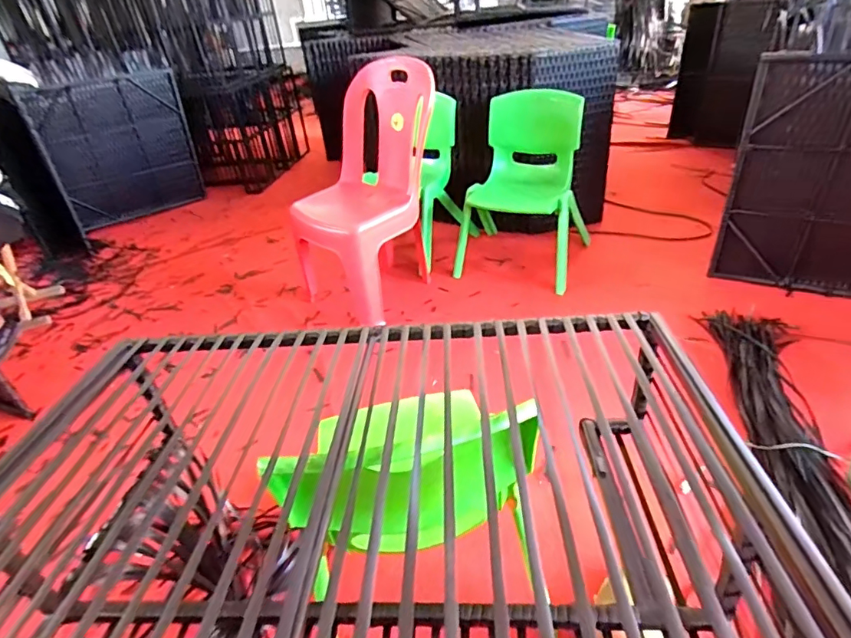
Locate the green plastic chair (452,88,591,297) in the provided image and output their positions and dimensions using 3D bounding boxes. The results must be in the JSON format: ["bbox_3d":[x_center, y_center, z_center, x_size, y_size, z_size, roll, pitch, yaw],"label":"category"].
[{"bbox_3d":[0.307,-0.401,1.583,0.386,0.504,0.344,17,41,32],"label":"green plastic chair"}]

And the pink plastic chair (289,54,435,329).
[{"bbox_3d":[-0.177,-0.366,1.502,0.354,0.635,0.394,21,44,35],"label":"pink plastic chair"}]

